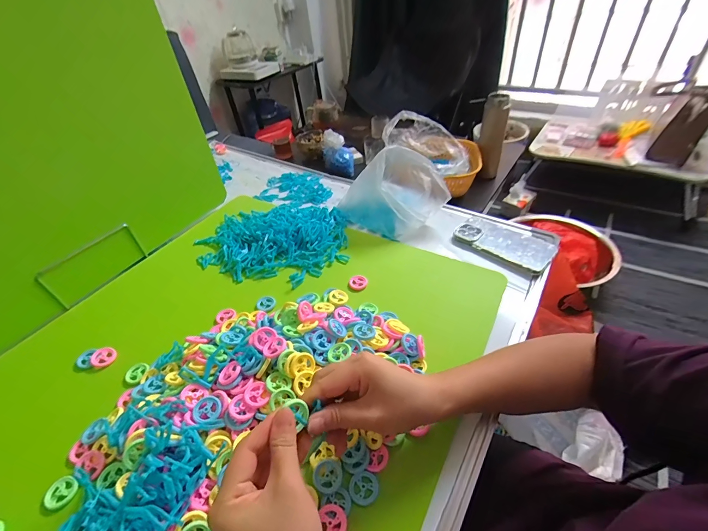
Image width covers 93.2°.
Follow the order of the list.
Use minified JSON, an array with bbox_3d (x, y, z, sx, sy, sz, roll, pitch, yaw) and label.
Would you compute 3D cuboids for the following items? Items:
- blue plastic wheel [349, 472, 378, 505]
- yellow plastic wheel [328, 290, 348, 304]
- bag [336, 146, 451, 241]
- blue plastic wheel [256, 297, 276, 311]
[{"bbox_3d":[0.010,0.228,0.344,0.029,0.004,0.029,-4,41,3],"label":"blue plastic wheel"},{"bbox_3d":[-0.024,0.050,0.525,0.030,0.004,0.025,25,60,11],"label":"yellow plastic wheel"},{"bbox_3d":[0.071,-0.150,0.653,0.199,0.133,0.127,12,45,21],"label":"bag"},{"bbox_3d":[-0.141,0.062,0.539,0.030,0.006,0.030,-4,41,3],"label":"blue plastic wheel"}]

